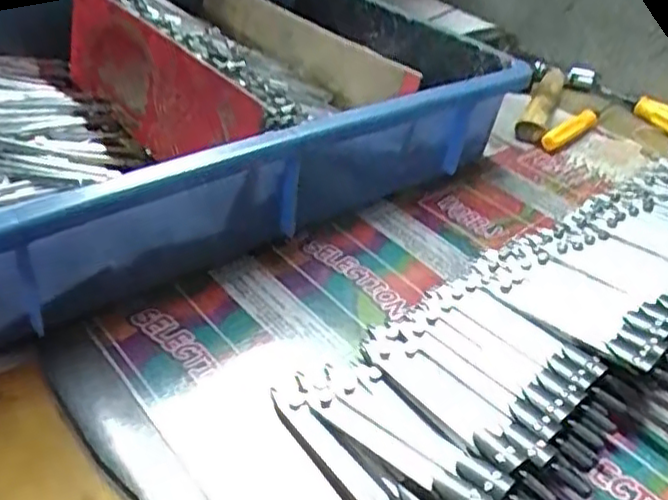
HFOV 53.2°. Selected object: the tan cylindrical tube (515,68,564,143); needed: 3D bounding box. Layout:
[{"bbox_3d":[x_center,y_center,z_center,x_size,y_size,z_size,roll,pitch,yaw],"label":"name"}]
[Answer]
[{"bbox_3d":[0.184,-0.132,0.590,0.023,0.016,0.126,19,39,16],"label":"tan cylindrical tube"}]

